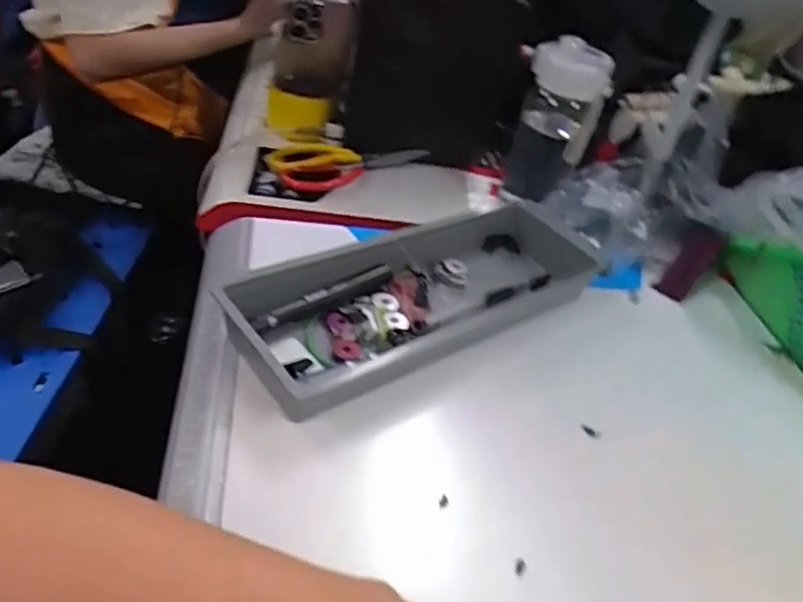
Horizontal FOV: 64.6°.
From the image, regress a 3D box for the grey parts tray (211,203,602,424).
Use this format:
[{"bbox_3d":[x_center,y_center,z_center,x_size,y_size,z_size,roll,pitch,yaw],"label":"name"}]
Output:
[{"bbox_3d":[0.034,-0.006,0.534,0.358,0.046,0.134,-17,46,-33],"label":"grey parts tray"}]

